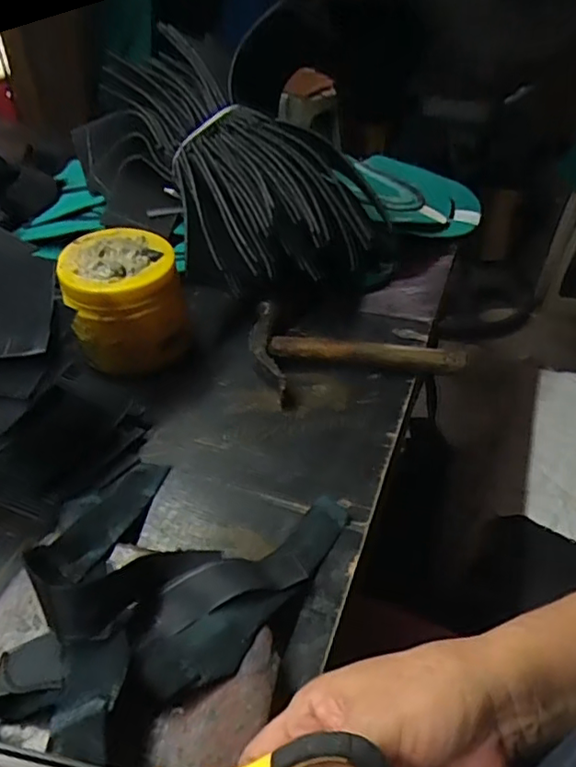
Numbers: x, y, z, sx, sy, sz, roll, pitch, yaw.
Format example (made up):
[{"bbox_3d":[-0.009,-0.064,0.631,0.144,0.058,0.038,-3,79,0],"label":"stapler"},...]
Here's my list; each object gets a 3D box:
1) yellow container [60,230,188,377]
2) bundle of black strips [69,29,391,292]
[{"bbox_3d":[-0.138,-0.065,0.521,0.093,0.102,0.096,-14,43,-15],"label":"yellow container"},{"bbox_3d":[-0.079,-0.219,0.633,0.200,0.081,0.372,-44,62,5],"label":"bundle of black strips"}]

